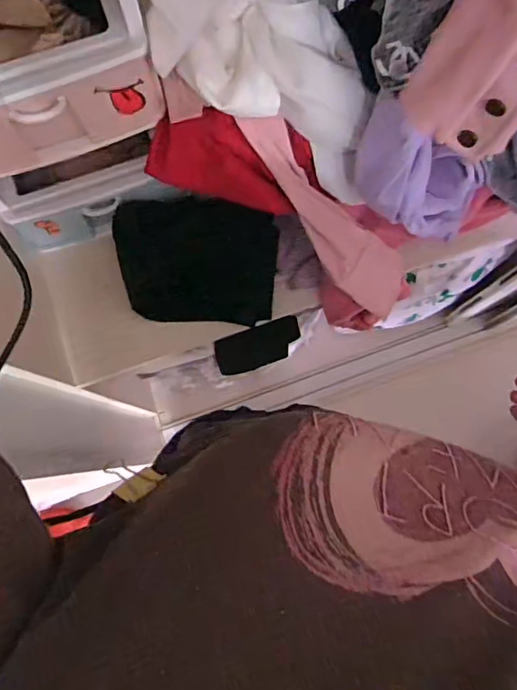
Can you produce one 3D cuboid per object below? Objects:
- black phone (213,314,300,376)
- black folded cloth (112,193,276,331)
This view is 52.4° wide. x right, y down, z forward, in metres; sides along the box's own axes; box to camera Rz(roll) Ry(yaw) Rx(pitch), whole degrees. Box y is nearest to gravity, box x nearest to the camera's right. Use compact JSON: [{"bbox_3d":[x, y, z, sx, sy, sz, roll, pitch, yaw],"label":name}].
[{"bbox_3d":[0.000,0.004,0.967,0.159,0.017,0.089,-16,119,-16],"label":"black phone"},{"bbox_3d":[-0.087,-0.118,0.744,0.220,0.016,0.167,3,99,-7],"label":"black folded cloth"}]

